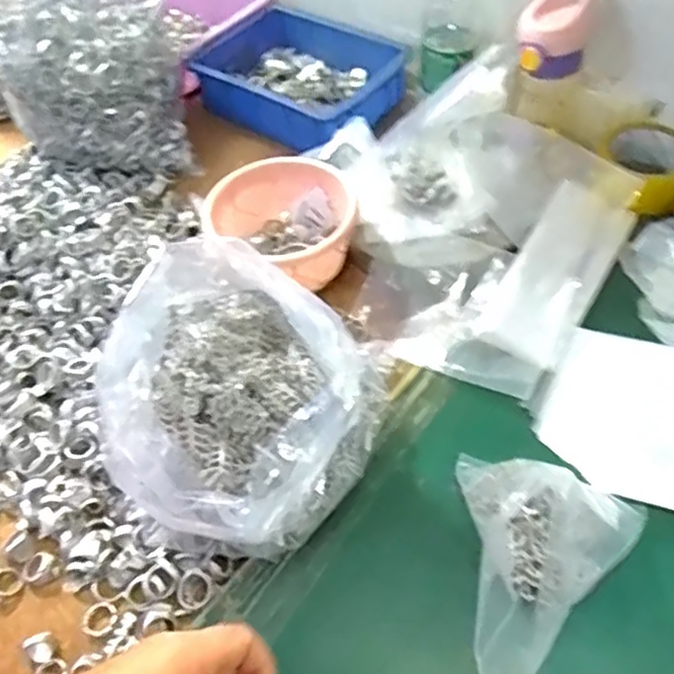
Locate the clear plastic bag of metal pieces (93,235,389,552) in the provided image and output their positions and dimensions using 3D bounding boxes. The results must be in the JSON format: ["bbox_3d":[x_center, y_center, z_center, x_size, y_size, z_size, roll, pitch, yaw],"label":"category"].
[{"bbox_3d":[-0.075,0.058,0.518,0.184,0.152,0.195,14,54,16],"label":"clear plastic bag of metal pieces"}]

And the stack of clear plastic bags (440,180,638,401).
[{"bbox_3d":[0.203,-0.050,0.655,0.085,0.026,0.265,27,58,24],"label":"stack of clear plastic bags"}]

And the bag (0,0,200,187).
[{"bbox_3d":[-0.307,-0.297,0.817,0.232,0.174,0.189,-11,51,-3],"label":"bag"}]

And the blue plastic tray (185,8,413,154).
[{"bbox_3d":[-0.049,-0.330,0.888,0.241,0.071,0.179,33,61,28],"label":"blue plastic tray"}]

